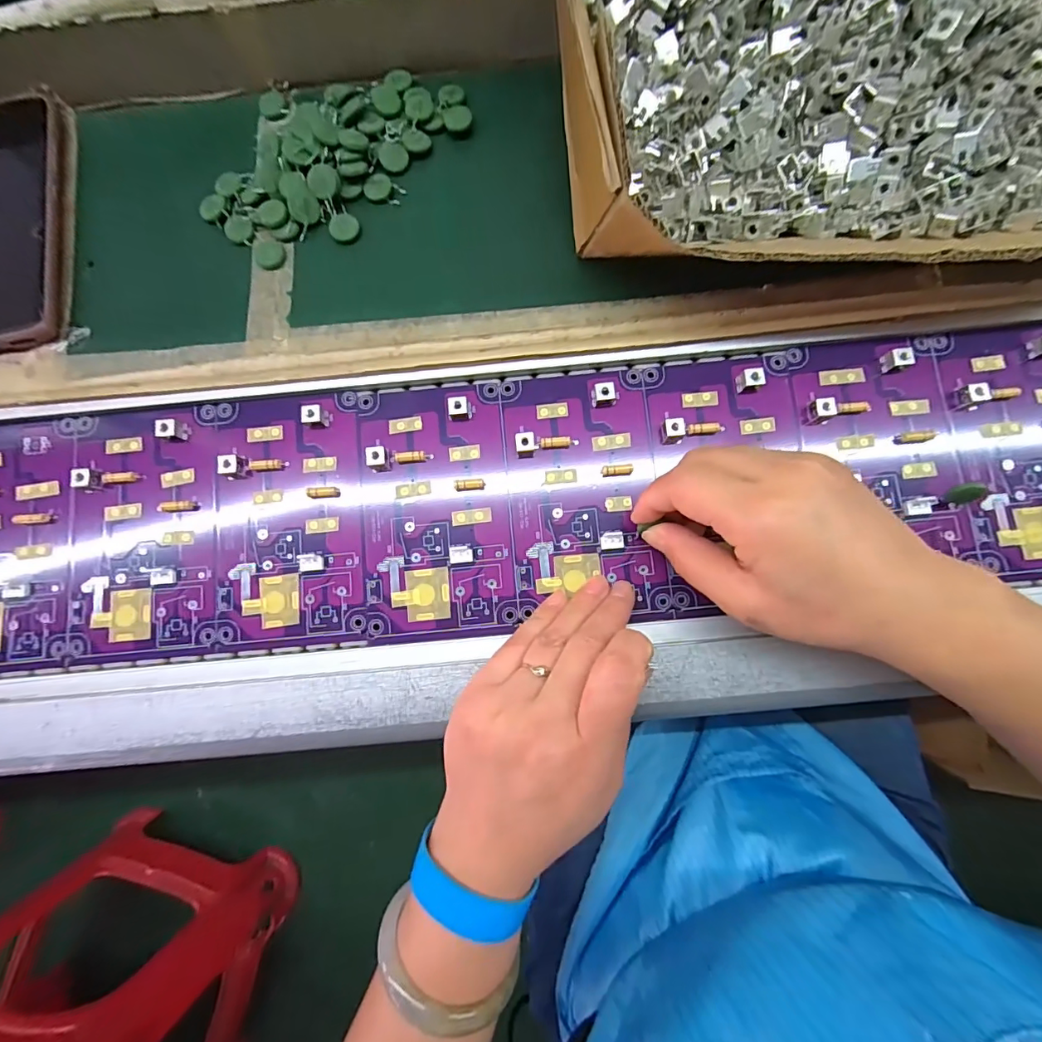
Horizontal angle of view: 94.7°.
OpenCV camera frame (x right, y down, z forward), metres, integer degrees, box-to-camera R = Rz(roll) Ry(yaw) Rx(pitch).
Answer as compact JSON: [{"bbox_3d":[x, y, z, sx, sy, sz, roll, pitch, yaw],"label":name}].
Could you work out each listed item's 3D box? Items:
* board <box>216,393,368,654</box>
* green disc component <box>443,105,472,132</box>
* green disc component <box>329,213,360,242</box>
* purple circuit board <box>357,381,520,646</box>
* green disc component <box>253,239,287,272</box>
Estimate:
[{"bbox_3d":[-0.131,0.000,0.271,0.082,0.009,0.142,-5,83,0],"label":"board"},{"bbox_3d":[-0.038,-0.243,0.290,0.017,0.004,0.014,-21,83,-2],"label":"green disc component"},{"bbox_3d":[-0.104,-0.173,0.281,0.017,0.004,0.017,0,83,0],"label":"green disc component"},{"bbox_3d":[-0.048,-0.007,0.271,0.082,0.011,0.142,-5,83,0],"label":"purple circuit board"},{"bbox_3d":[-0.147,-0.157,0.280,0.017,0.004,0.021,-14,83,-1],"label":"green disc component"}]

